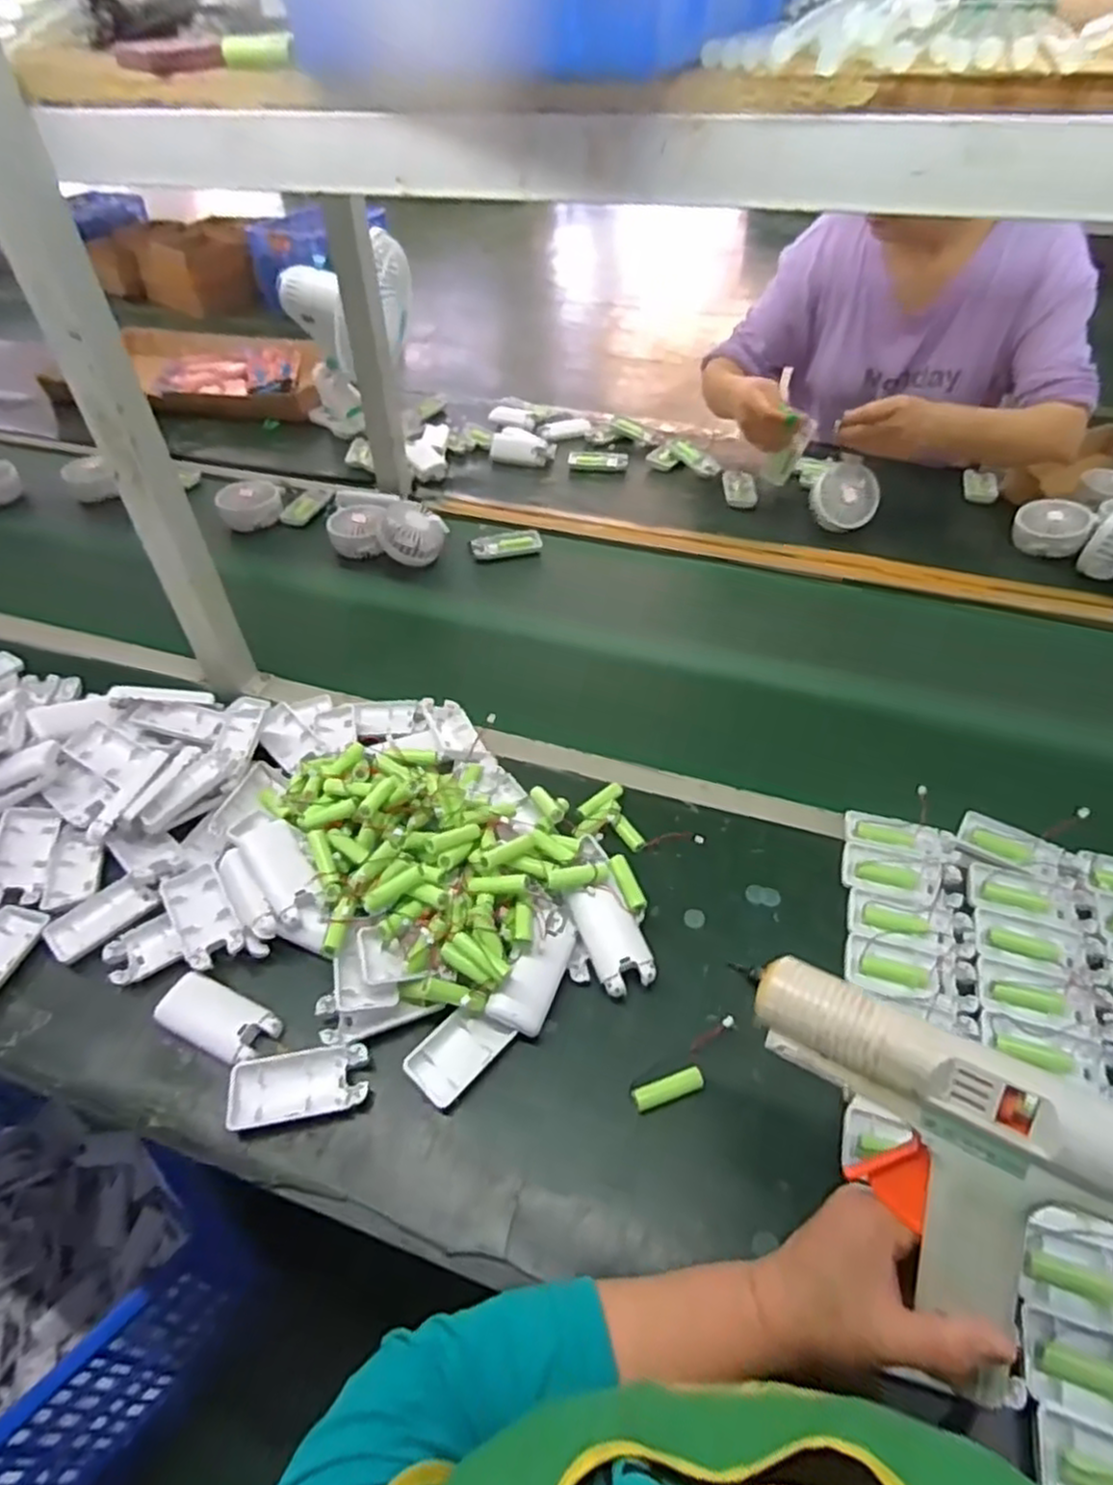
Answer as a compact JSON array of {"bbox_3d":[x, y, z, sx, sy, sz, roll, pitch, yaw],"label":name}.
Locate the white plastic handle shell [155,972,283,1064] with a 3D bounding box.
[{"bbox_3d":[-0.261,0.208,0.561,0.096,0.013,0.042,19,51,18],"label":"white plastic handle shell"}]

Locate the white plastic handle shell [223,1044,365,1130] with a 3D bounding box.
[{"bbox_3d":[-0.184,0.245,0.530,0.094,0.010,0.045,-10,48,-7],"label":"white plastic handle shell"}]

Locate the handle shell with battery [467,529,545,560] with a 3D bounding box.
[{"bbox_3d":[-0.072,-0.280,1.042,0.098,0.023,0.032,-10,47,-8],"label":"handle shell with battery"}]

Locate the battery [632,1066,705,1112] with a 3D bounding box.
[{"bbox_3d":[0.080,0.244,0.522,0.051,0.012,0.015,-14,48,-11],"label":"battery"}]

